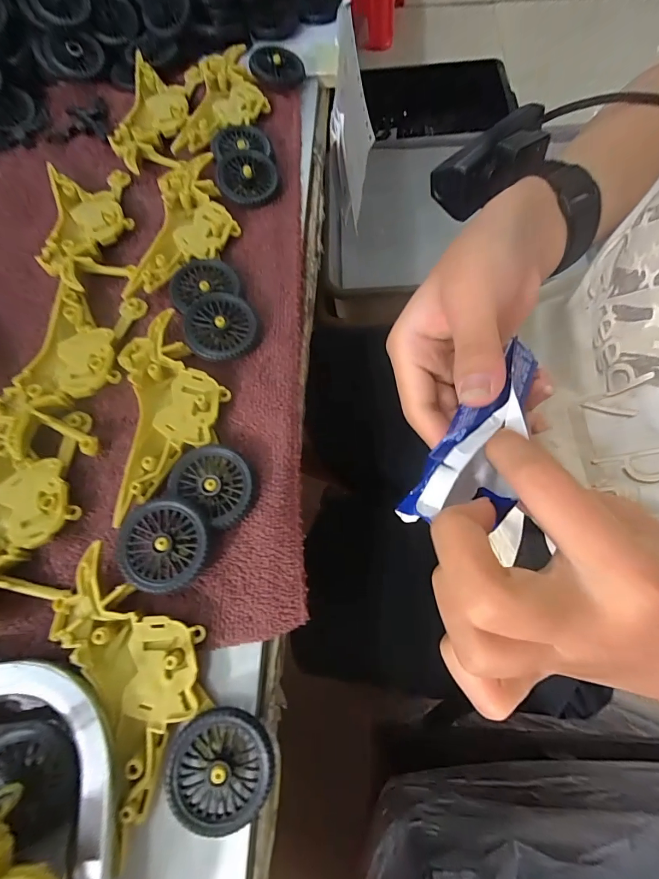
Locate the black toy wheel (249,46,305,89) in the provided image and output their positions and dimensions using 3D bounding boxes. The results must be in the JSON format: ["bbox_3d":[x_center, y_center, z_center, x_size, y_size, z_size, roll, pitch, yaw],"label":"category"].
[{"bbox_3d":[-0.037,-0.266,0.276,0.037,0.014,0.037,-1,68,2],"label":"black toy wheel"}]

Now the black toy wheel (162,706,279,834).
[{"bbox_3d":[-0.039,0.120,0.140,0.036,0.008,0.037,-1,68,2],"label":"black toy wheel"}]

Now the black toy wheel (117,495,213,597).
[{"bbox_3d":[-0.069,0.044,0.160,0.037,0.008,0.036,-1,68,2],"label":"black toy wheel"}]

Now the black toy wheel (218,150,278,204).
[{"bbox_3d":[-0.050,-0.162,0.236,0.033,0.012,0.038,-1,70,2],"label":"black toy wheel"}]

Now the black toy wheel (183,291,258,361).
[{"bbox_3d":[-0.057,-0.059,0.200,0.035,0.011,0.037,-1,70,3],"label":"black toy wheel"}]

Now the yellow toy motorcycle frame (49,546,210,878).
[{"bbox_3d":[-0.076,0.087,0.149,0.048,0.013,0.093,-31,71,-8],"label":"yellow toy motorcycle frame"}]

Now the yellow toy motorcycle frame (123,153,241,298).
[{"bbox_3d":[-0.081,-0.126,0.221,0.049,0.012,0.096,6,70,5],"label":"yellow toy motorcycle frame"}]

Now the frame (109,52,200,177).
[{"bbox_3d":[-0.118,-0.219,0.258,0.046,0.014,0.099,2,70,4],"label":"frame"}]

